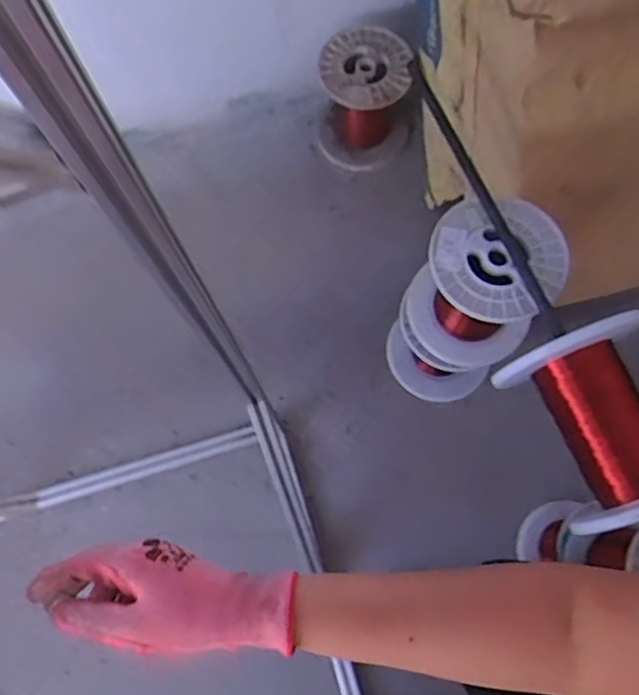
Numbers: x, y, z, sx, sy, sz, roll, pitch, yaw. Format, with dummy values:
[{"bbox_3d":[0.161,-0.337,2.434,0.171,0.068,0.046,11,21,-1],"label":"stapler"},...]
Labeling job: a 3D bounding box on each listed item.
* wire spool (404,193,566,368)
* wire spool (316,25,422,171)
[{"bbox_3d":[0.259,-0.101,1.051,0.193,0.234,0.188,-1,73,2],"label":"wire spool"},{"bbox_3d":[0.100,-0.524,1.400,0.210,0.223,0.200,-1,73,2],"label":"wire spool"}]

